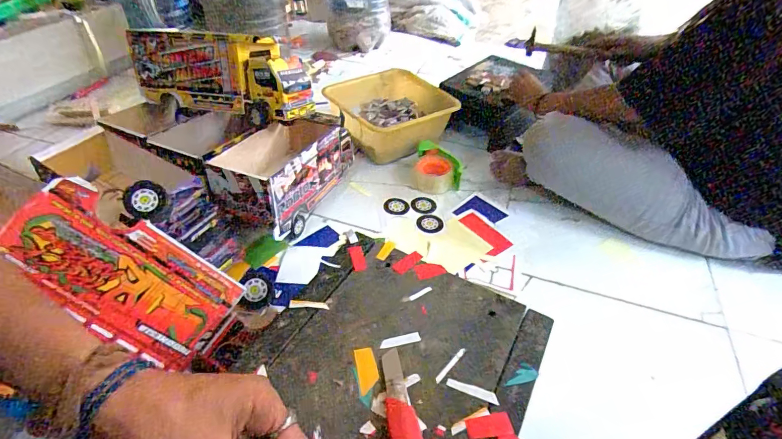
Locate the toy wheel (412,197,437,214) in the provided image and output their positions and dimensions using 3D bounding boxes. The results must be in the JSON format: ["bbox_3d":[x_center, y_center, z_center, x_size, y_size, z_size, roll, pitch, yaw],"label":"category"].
[{"bbox_3d":[0.076,-0.032,0.928,0.056,0.010,0.049,-3,43,-5],"label":"toy wheel"}]

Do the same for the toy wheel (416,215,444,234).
[{"bbox_3d":[0.085,0.009,0.881,0.058,0.009,0.054,1,43,-1],"label":"toy wheel"}]

